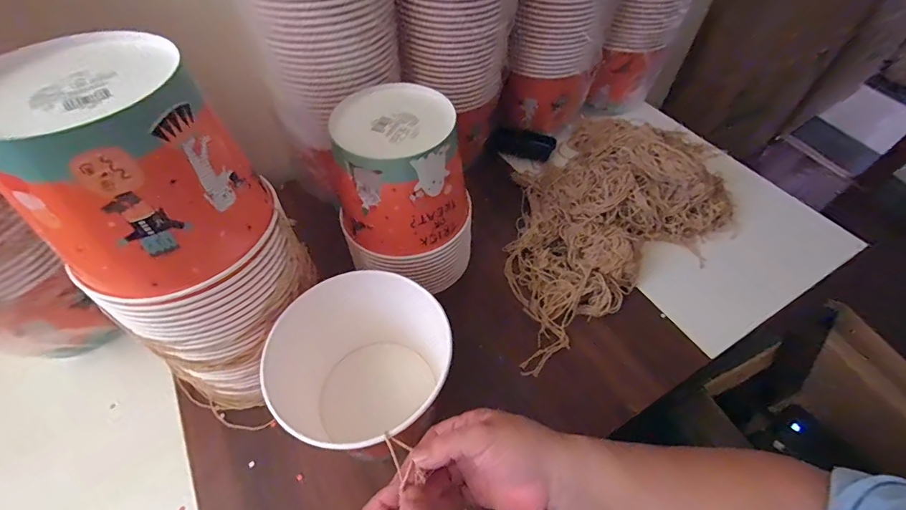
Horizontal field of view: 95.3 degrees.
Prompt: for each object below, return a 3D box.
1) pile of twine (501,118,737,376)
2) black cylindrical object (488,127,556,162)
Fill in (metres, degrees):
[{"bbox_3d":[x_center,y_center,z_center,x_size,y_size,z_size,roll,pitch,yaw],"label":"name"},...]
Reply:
[{"bbox_3d":[0.180,-0.066,0.588,0.370,0.102,0.275,-27,56,-20],"label":"pile of twine"},{"bbox_3d":[0.117,-0.192,0.704,0.109,0.031,0.040,12,56,8],"label":"black cylindrical object"}]

